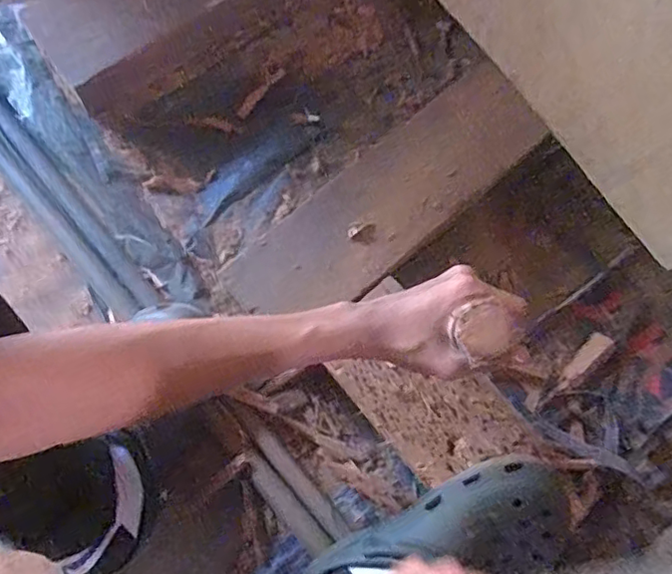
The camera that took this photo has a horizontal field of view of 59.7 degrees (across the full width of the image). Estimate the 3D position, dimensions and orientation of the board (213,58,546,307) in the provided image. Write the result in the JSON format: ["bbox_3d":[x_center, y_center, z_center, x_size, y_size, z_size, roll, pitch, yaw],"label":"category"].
[{"bbox_3d":[0.066,-0.097,0.646,0.390,0.025,0.121,-40,83,-13],"label":"board"}]

